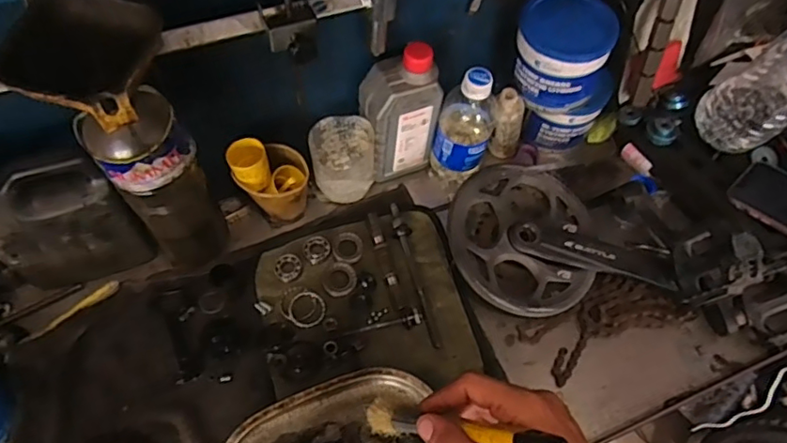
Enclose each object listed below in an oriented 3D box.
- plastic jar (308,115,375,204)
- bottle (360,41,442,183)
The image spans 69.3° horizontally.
[{"bbox_3d":[-0.058,-0.068,0.663,0.070,0.089,0.062,-5,59,-5],"label":"plastic jar"},{"bbox_3d":[0.007,-0.122,0.645,0.079,0.172,0.051,-16,61,-12],"label":"bottle"}]

